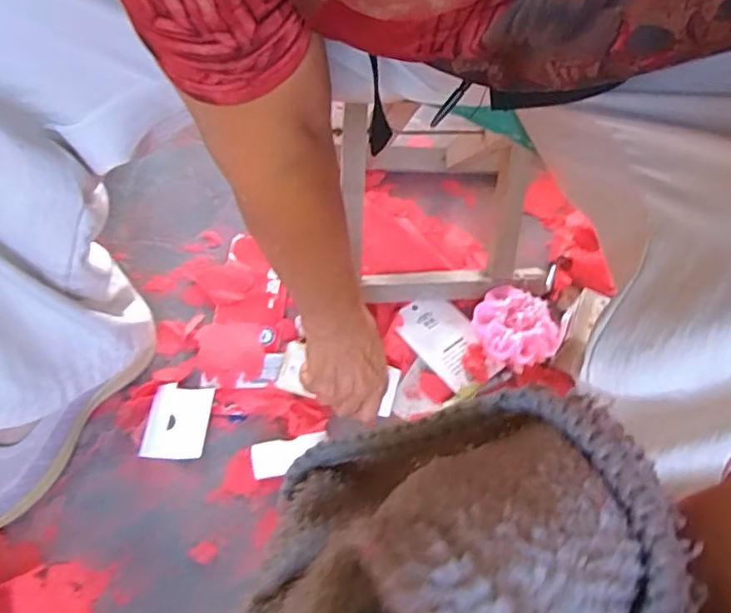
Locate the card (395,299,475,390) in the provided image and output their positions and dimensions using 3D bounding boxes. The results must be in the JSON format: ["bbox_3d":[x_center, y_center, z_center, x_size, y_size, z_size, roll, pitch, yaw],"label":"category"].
[{"bbox_3d":[0.085,0.034,0.622,0.071,0.005,0.107,-35,64,-23],"label":"card"}]

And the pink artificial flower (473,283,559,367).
[{"bbox_3d":[0.161,0.025,0.615,0.088,0.032,0.084,2,56,-3],"label":"pink artificial flower"}]

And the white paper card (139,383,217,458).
[{"bbox_3d":[-0.182,0.110,0.550,0.057,0.013,0.071,6,56,0],"label":"white paper card"}]

